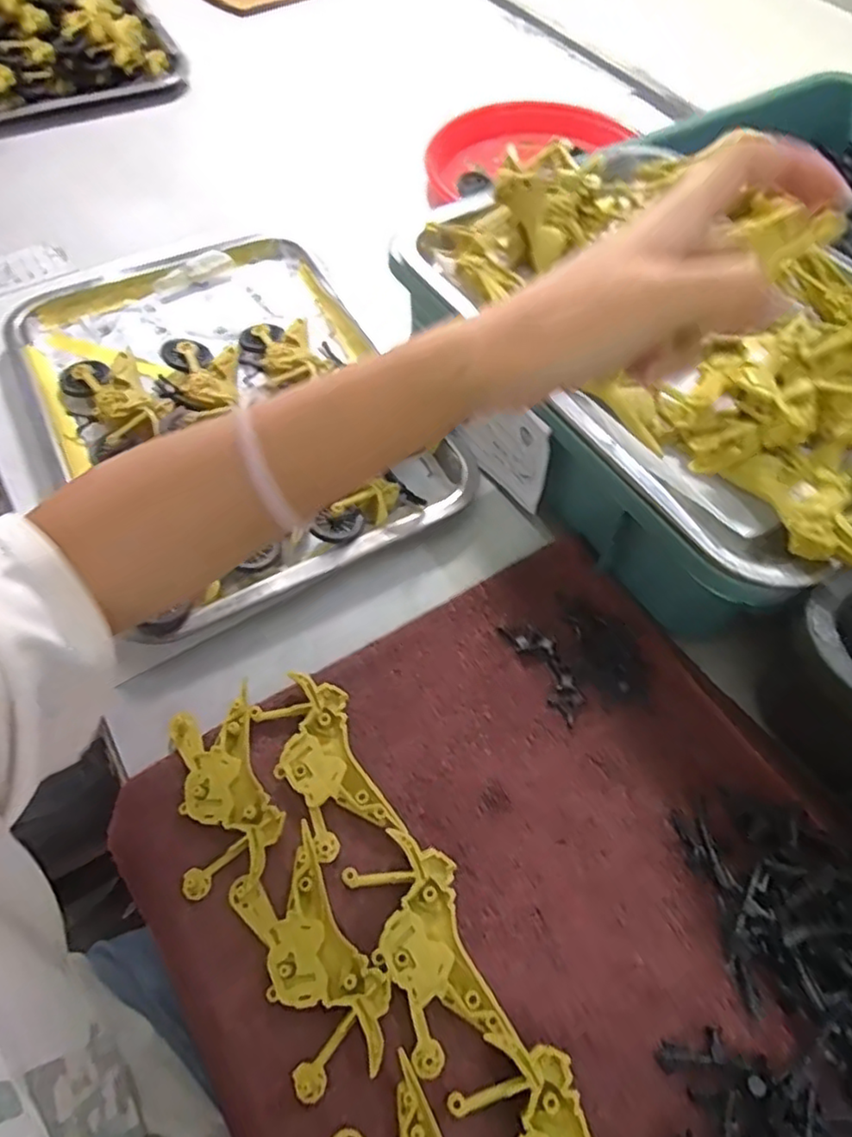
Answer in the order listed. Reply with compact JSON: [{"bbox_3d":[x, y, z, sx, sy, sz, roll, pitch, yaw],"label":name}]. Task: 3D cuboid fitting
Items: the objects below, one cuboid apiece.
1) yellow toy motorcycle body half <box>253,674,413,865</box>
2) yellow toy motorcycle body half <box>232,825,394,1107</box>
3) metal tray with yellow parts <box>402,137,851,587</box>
[{"bbox_3d":[-0.055,0.108,0.355,0.047,0.014,0.102,-25,62,-15],"label":"yellow toy motorcycle body half"},{"bbox_3d":[-0.054,0.184,0.308,0.050,0.009,0.098,-25,62,-15],"label":"yellow toy motorcycle body half"},{"bbox_3d":[0.185,-0.159,0.404,0.230,0.061,0.343,-27,65,-16],"label":"metal tray with yellow parts"}]

